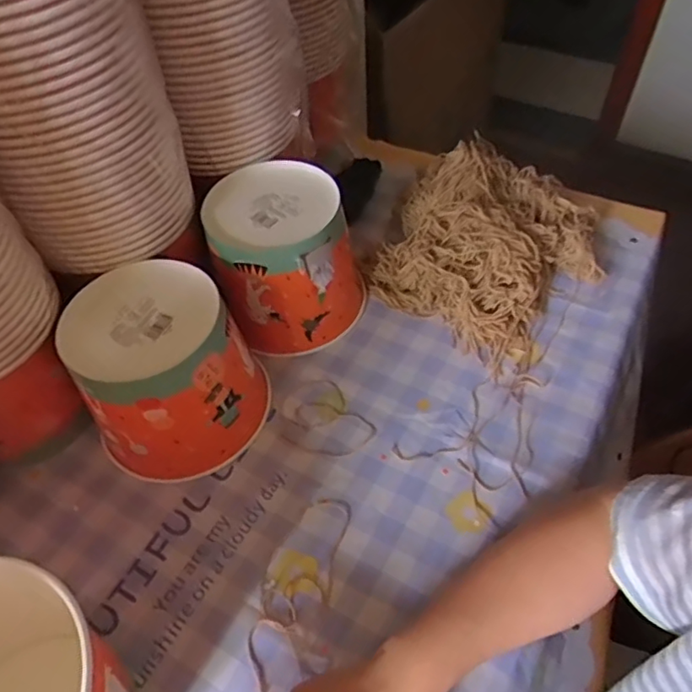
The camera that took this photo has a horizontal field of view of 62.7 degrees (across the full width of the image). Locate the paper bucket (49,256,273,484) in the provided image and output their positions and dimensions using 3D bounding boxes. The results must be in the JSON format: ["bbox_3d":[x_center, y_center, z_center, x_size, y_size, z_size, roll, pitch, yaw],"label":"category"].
[{"bbox_3d":[-0.148,0.023,0.497,0.140,0.134,0.131,-2,52,2],"label":"paper bucket"}]

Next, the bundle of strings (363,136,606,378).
[{"bbox_3d":[0.151,-0.123,0.627,0.234,0.064,0.248,35,62,26],"label":"bundle of strings"}]

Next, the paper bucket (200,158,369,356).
[{"bbox_3d":[-0.059,-0.086,0.571,0.133,0.136,0.128,-2,52,2],"label":"paper bucket"}]

